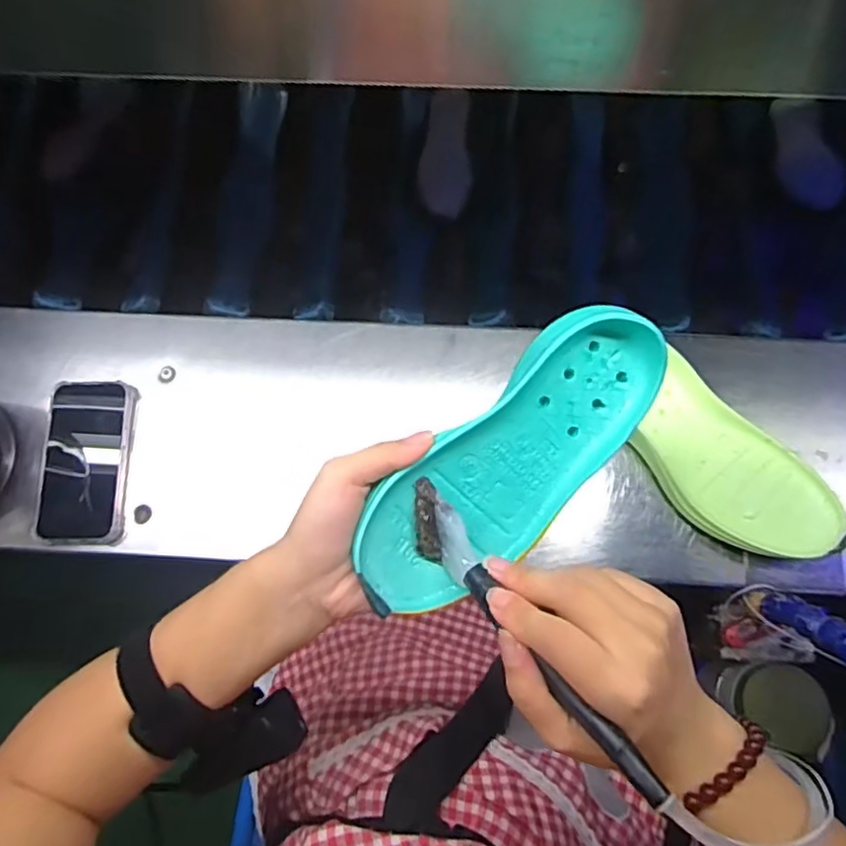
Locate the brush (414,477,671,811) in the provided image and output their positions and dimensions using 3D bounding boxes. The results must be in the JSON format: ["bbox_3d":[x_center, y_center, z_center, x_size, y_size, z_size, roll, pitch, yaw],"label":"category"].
[{"bbox_3d":[0.043,0.095,0.292,0.024,0.028,0.171,-37,54,-8],"label":"brush"}]

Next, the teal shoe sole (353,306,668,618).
[{"bbox_3d":[0.046,0.019,0.340,0.195,0.033,0.077,-43,100,-4],"label":"teal shoe sole"}]

